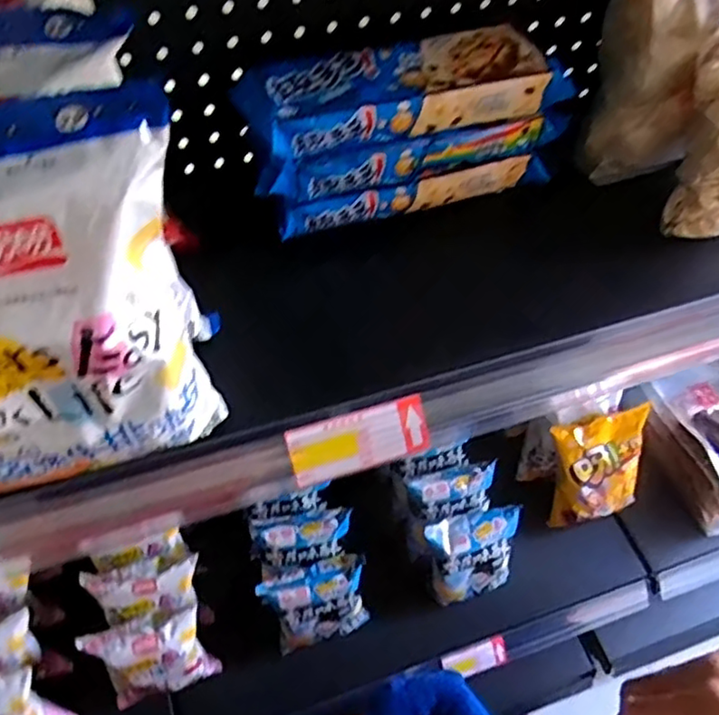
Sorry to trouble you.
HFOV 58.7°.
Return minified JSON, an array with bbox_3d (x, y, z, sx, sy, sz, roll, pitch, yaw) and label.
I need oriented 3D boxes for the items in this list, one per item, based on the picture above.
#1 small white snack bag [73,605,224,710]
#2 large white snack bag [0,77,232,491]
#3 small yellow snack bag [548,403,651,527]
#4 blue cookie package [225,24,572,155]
[{"bbox_3d":[-0.255,0.380,0.801,0.136,0.159,0.049,-16,35,-15],"label":"small white snack bag"},{"bbox_3d":[-0.160,-0.013,0.301,0.169,0.187,0.067,-11,56,-10],"label":"large white snack bag"},{"bbox_3d":[0.353,0.164,0.948,0.141,0.181,0.060,-11,22,-7],"label":"small yellow snack bag"},{"bbox_3d":[0.034,-0.189,0.452,0.225,0.035,0.072,-14,57,-12],"label":"blue cookie package"}]

